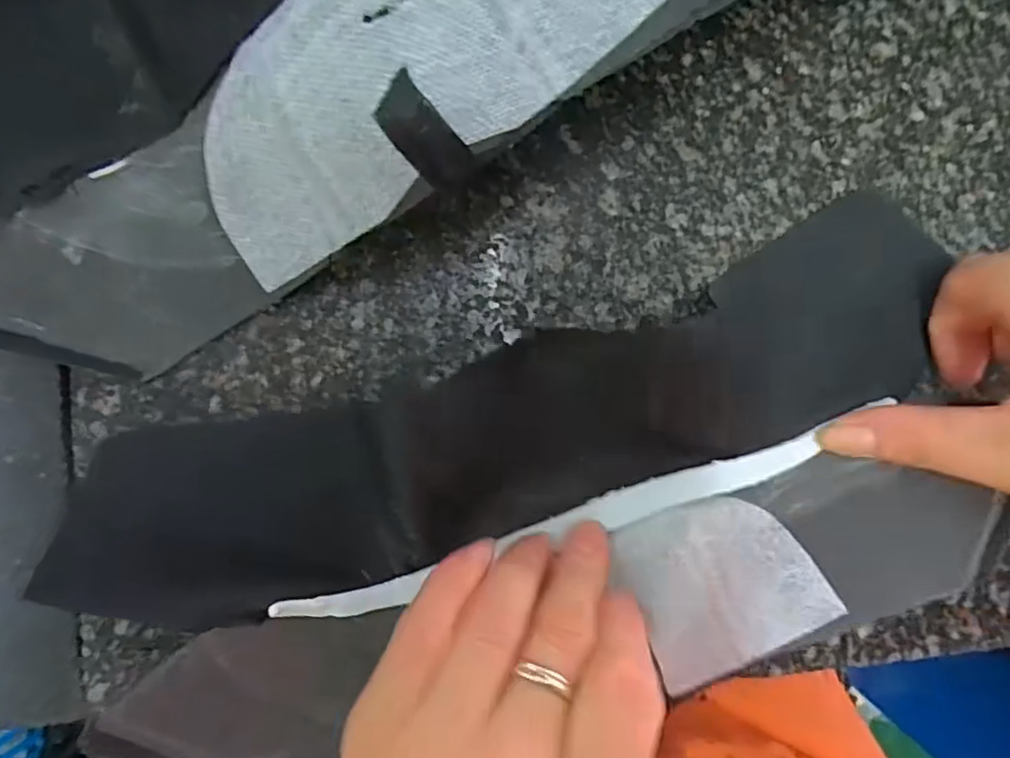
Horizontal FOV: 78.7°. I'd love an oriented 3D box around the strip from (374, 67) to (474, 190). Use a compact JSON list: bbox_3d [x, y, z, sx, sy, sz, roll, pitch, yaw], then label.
[{"bbox_3d":[-0.021,-0.063,0.163,0.013,0.006,0.031,-47,132,-2],"label":"strip"}]

